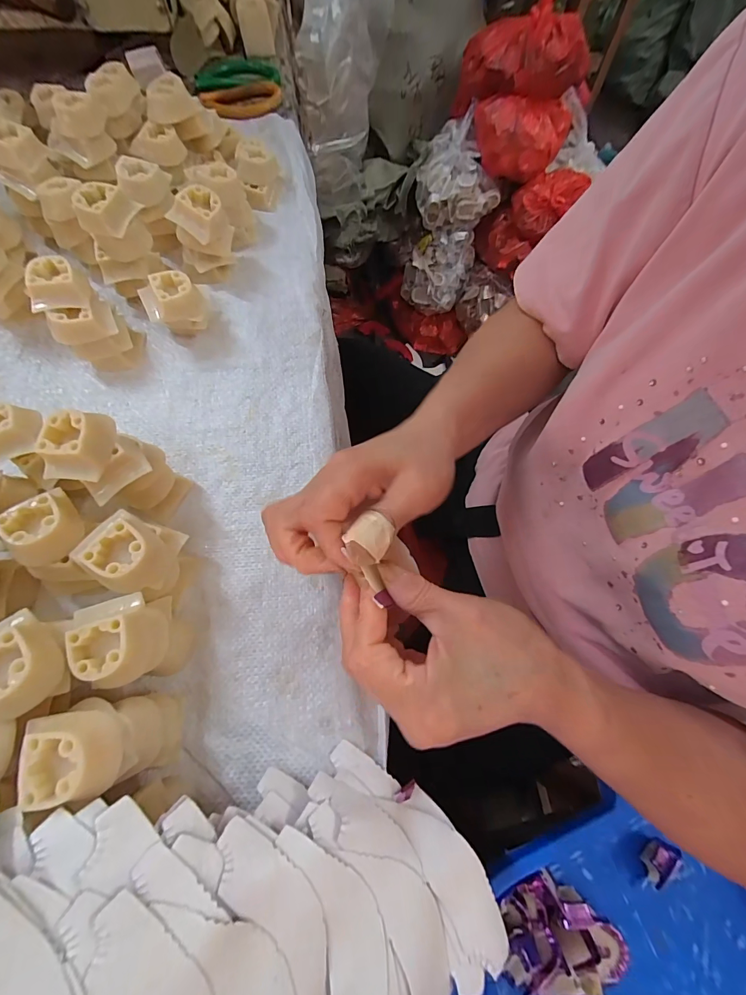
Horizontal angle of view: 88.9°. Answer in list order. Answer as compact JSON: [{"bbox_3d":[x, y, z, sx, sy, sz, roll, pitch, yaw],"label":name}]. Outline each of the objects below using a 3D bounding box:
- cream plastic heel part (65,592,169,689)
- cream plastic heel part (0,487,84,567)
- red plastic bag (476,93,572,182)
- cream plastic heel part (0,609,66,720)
[{"bbox_3d":[-0.144,0.086,0.229,0.039,0.063,0.045,-16,72,-9],"label":"cream plastic heel part"},{"bbox_3d":[-0.199,0.017,0.229,0.033,0.024,0.042,-35,76,-15],"label":"cream plastic heel part"},{"bbox_3d":[0.357,-0.859,0.910,0.218,0.107,0.139,7,70,-1],"label":"red plastic bag"},{"bbox_3d":[-0.182,0.084,0.191,0.035,0.027,0.046,-30,75,-13],"label":"cream plastic heel part"}]

